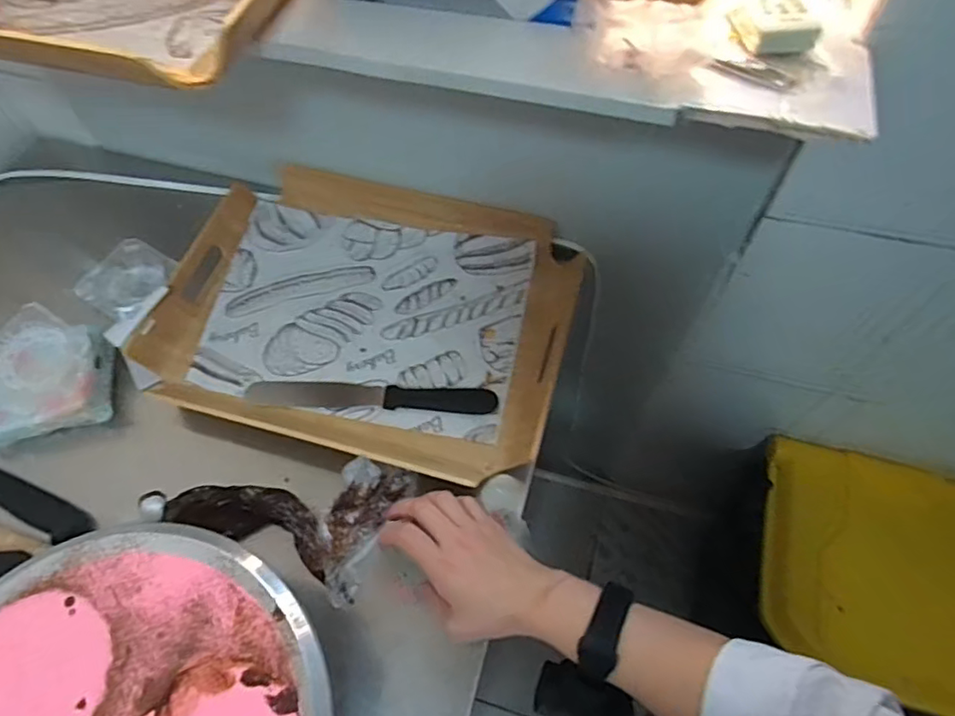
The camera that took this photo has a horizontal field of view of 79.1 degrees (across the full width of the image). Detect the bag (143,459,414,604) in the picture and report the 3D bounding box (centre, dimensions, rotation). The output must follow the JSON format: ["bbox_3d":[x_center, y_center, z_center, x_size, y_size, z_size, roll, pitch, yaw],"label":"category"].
[{"bbox_3d":[-0.181,0.153,0.521,0.235,0.047,0.111,0,62,1],"label":"bag"}]

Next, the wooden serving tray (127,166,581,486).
[{"bbox_3d":[-0.119,-0.058,0.653,0.440,0.043,0.335,14,62,10],"label":"wooden serving tray"}]

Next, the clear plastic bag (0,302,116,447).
[{"bbox_3d":[-0.457,0.018,0.607,0.134,0.050,0.131,-14,61,-5],"label":"clear plastic bag"}]

